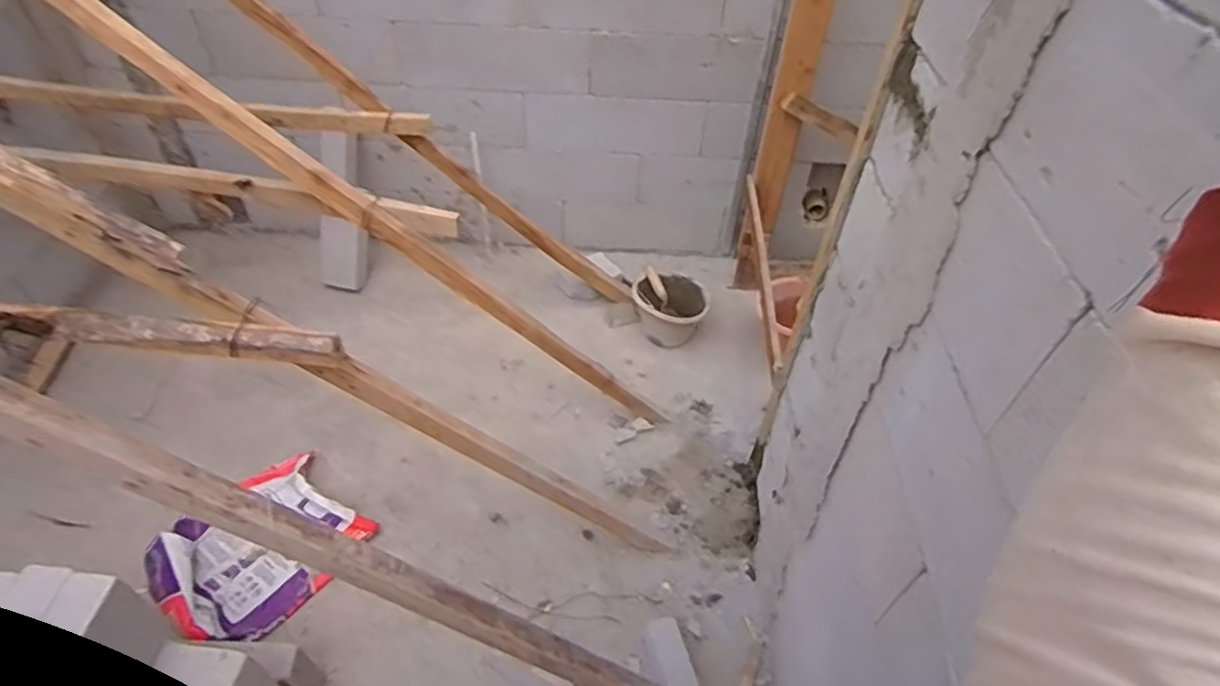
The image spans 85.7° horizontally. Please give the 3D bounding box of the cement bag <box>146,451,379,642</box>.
[{"bbox_3d":[-0.884,0.503,1.648,0.394,0.124,0.444,32,53,25],"label":"cement bag"}]

